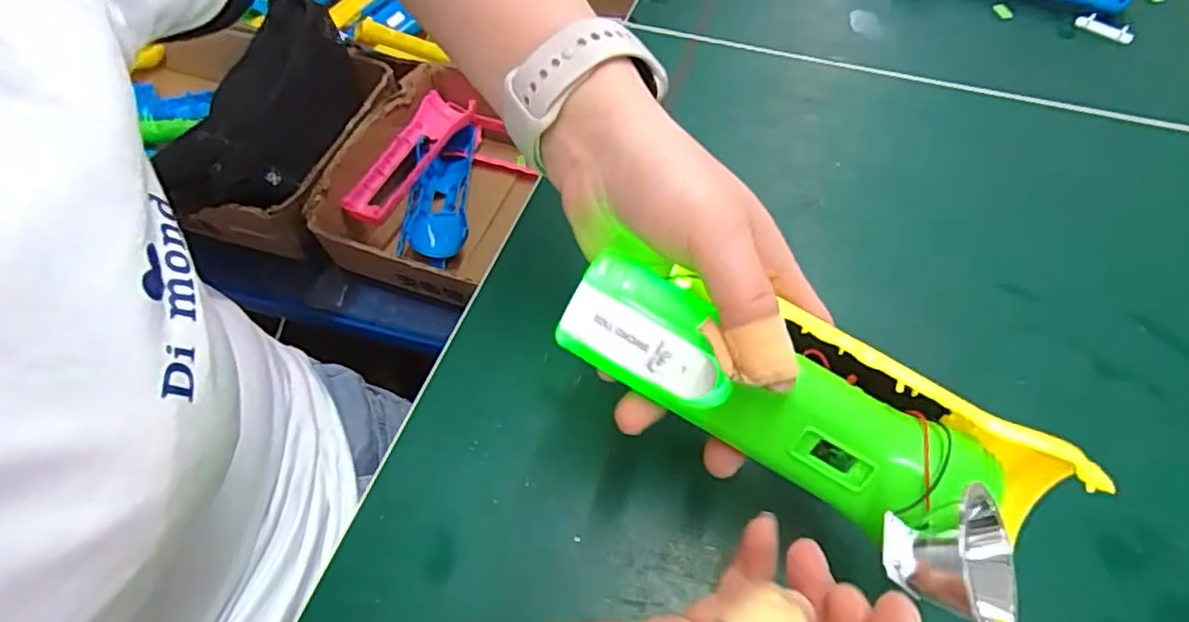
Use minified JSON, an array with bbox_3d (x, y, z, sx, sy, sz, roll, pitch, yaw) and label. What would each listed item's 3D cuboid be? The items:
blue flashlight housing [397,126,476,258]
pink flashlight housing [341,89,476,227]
[{"bbox_3d":[-0.147,-0.115,0.606,0.058,0.028,0.154,-4,58,-2],"label":"blue flashlight housing"},{"bbox_3d":[-0.171,-0.146,0.602,0.050,0.025,0.165,20,60,13],"label":"pink flashlight housing"}]

